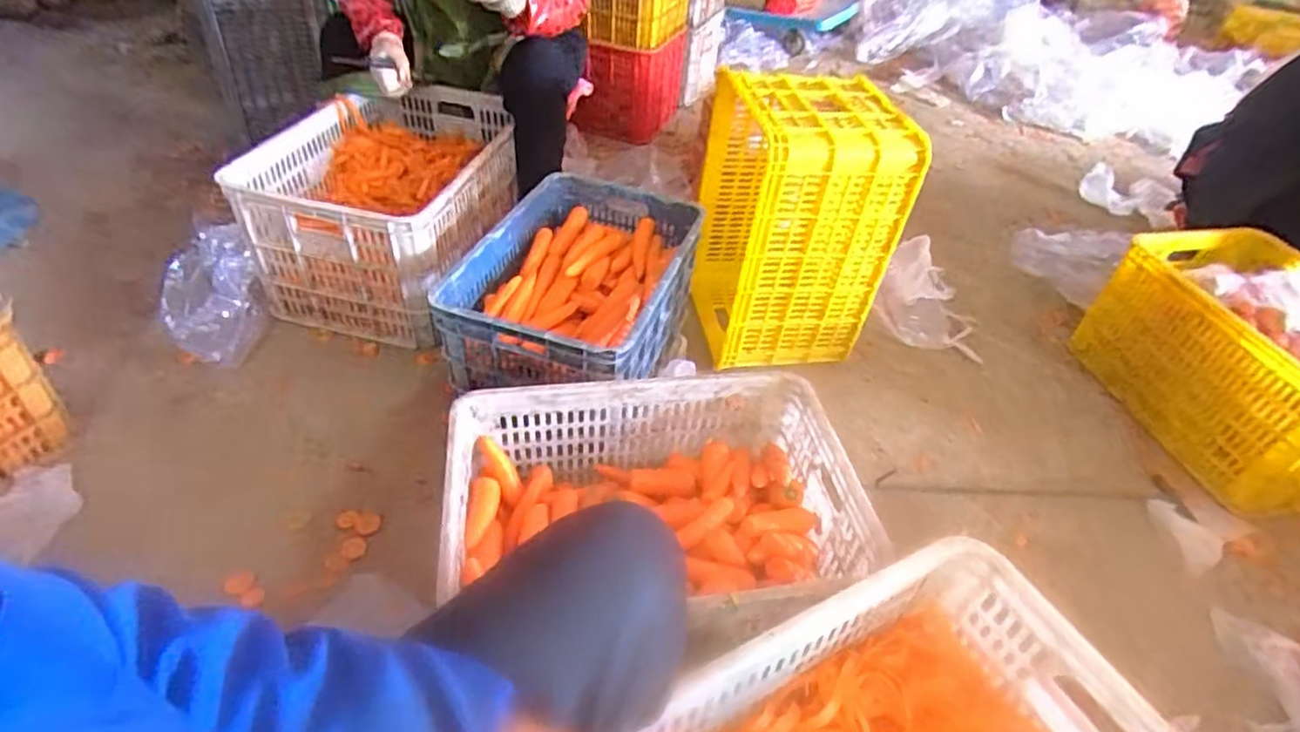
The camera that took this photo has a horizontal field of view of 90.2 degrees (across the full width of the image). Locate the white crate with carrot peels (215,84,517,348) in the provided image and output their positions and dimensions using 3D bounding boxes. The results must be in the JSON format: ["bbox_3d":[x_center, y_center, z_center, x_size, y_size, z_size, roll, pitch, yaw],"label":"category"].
[{"bbox_3d":[-0.583,-0.369,1.499,0.486,0.311,0.616,7,43,1],"label":"white crate with carrot peels"}]

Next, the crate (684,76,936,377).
[{"bbox_3d":[0.289,-0.305,1.380,0.300,0.522,0.379,-4,44,-10],"label":"crate"}]

